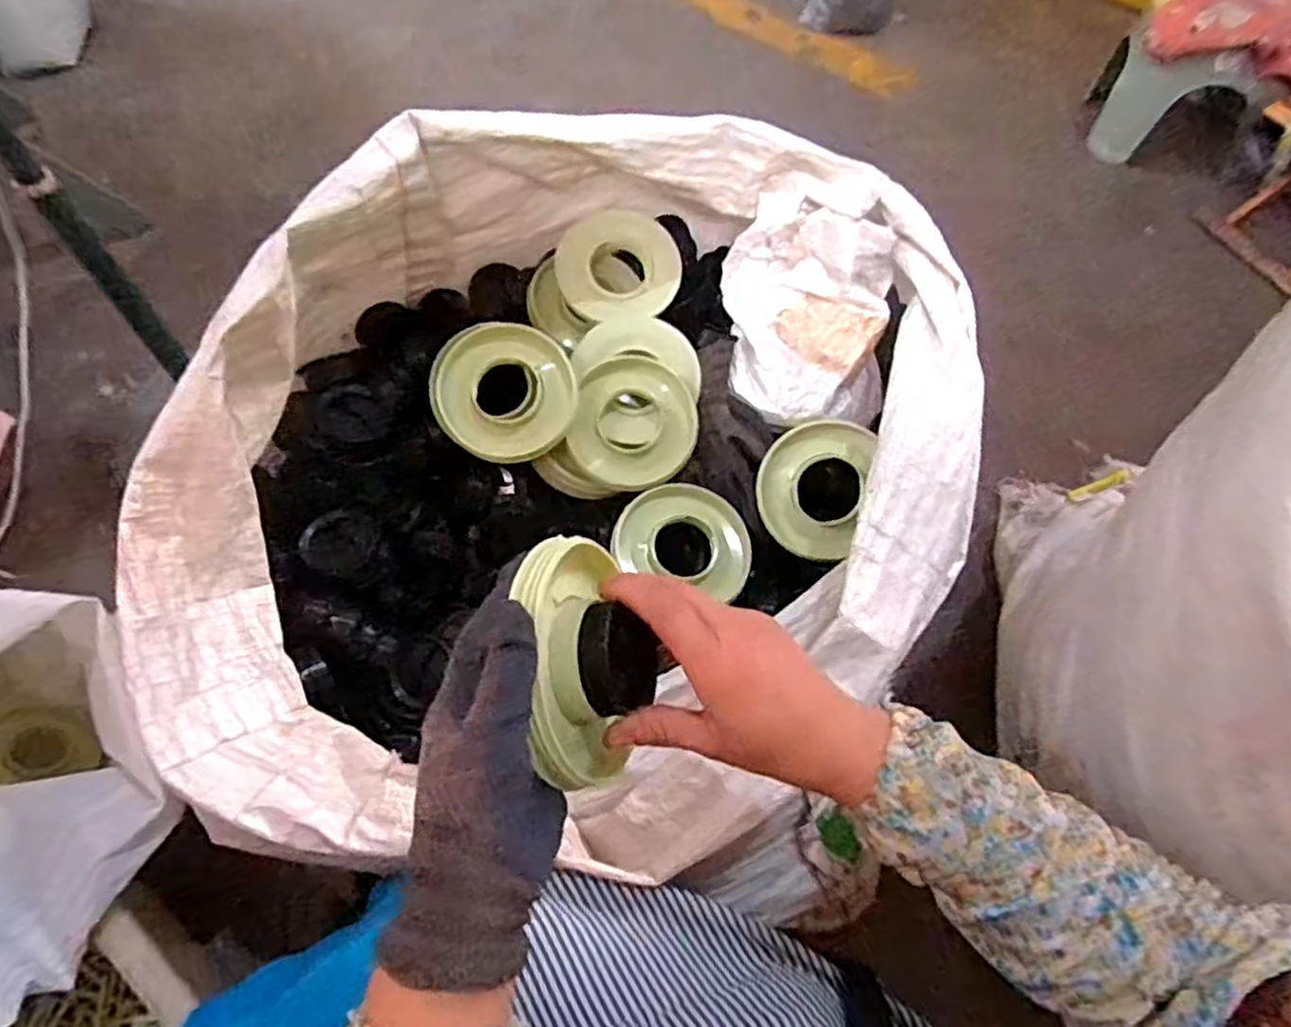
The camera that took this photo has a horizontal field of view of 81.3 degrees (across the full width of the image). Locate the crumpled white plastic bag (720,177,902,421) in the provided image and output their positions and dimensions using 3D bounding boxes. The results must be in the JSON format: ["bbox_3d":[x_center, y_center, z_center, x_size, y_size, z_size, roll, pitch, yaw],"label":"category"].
[{"bbox_3d":[0.160,-0.191,0.732,0.167,0.135,0.194,4,58,3],"label":"crumpled white plastic bag"}]

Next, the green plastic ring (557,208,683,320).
[{"bbox_3d":[-0.029,-0.262,0.792,0.127,0.025,0.113,-6,90,-1],"label":"green plastic ring"}]

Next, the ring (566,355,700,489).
[{"bbox_3d":[-0.011,-0.089,0.747,0.130,0.029,0.130,0,91,-6],"label":"ring"}]

